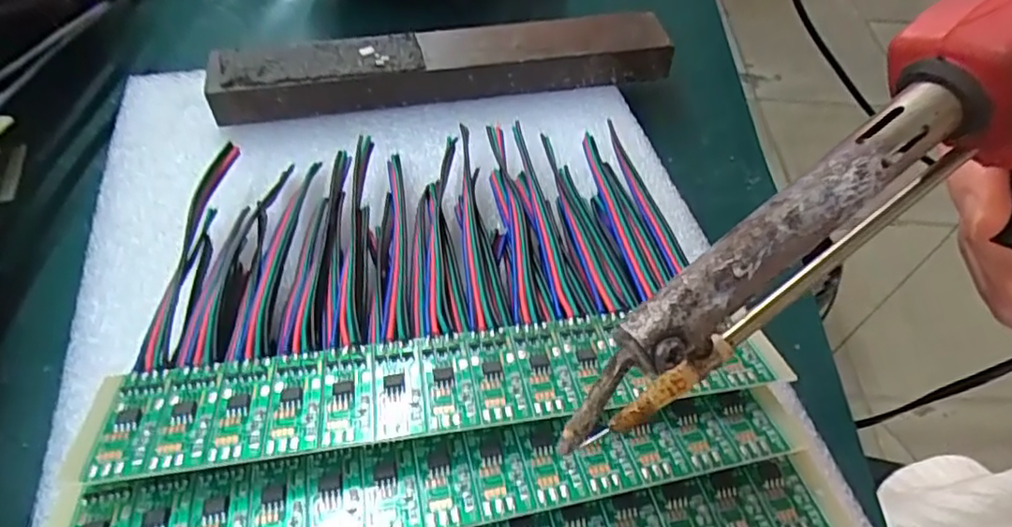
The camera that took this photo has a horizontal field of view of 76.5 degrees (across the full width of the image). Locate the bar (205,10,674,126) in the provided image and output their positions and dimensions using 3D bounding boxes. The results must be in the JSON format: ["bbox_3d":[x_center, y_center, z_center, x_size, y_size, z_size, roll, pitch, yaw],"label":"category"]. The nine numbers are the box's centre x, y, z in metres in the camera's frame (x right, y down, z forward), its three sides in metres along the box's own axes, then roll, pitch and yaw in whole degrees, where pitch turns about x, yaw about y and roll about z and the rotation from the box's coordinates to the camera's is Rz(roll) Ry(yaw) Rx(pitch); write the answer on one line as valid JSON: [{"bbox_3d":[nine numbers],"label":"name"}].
[{"bbox_3d":[-0.024,-0.082,0.267,0.183,0.021,0.026,-7,52,-7],"label":"bar"}]

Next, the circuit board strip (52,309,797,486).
[{"bbox_3d":[-0.015,0.027,0.156,0.164,0.005,0.032,-7,52,-7],"label":"circuit board strip"}]

